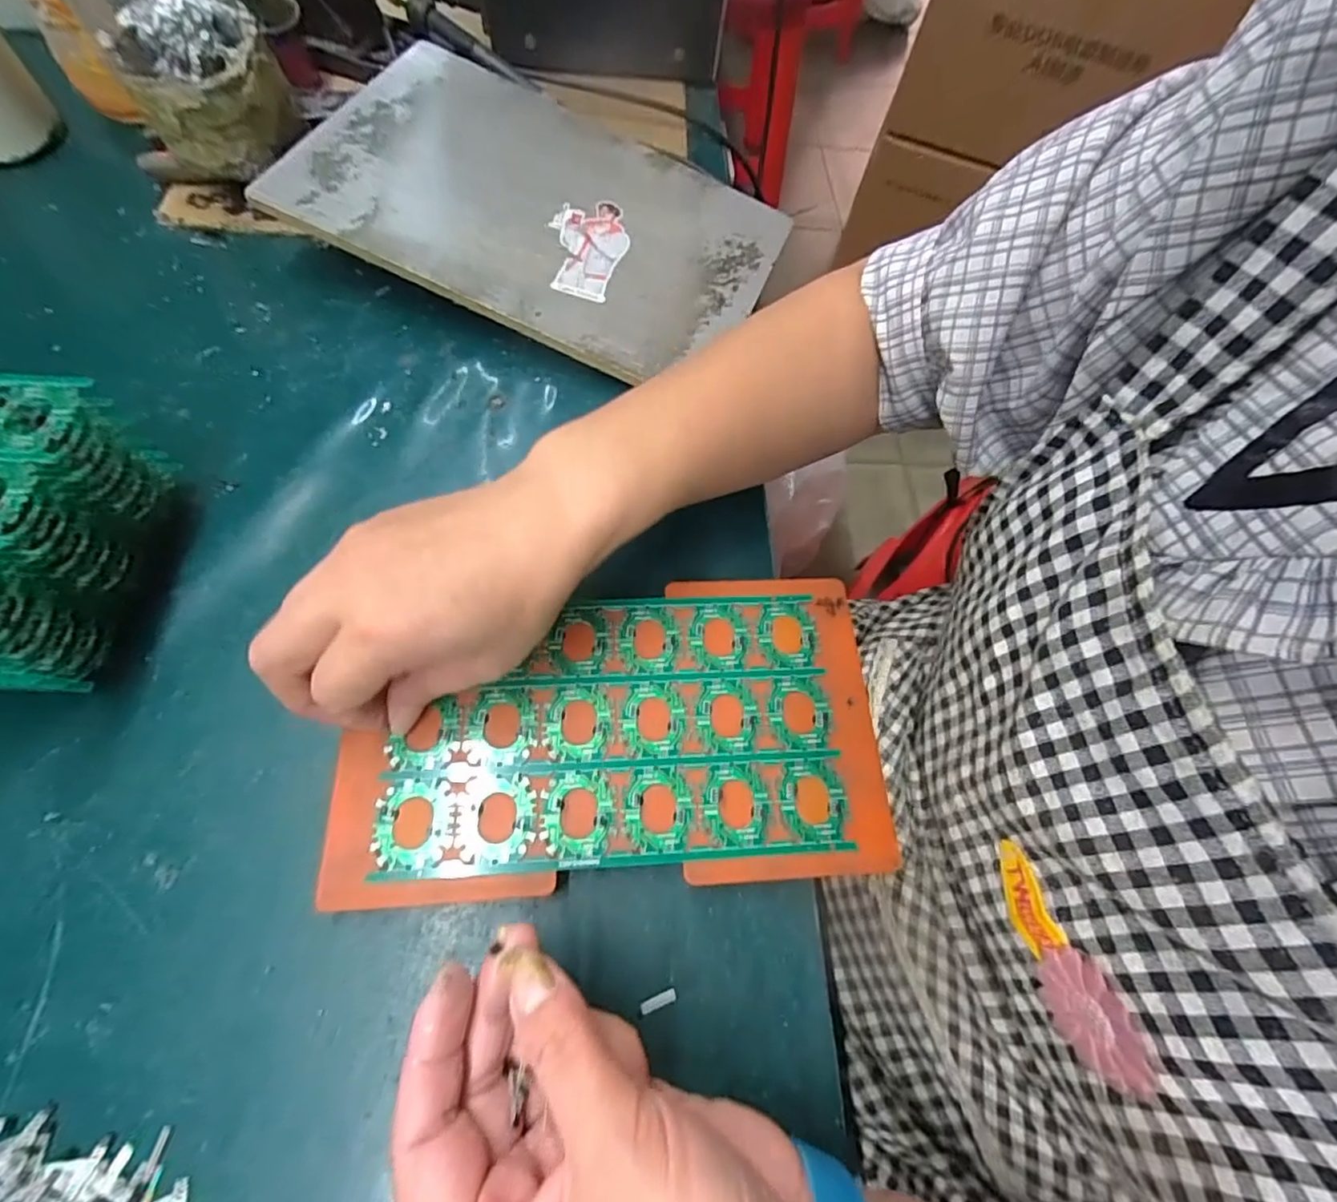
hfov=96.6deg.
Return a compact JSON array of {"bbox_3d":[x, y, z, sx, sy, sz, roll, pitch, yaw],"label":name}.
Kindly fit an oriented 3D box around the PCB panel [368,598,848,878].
[{"bbox_3d":[-0.023,0.055,0.272,0.197,0.004,0.119,-2,66,-4],"label":"PCB panel"}]

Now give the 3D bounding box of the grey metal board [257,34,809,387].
[{"bbox_3d":[-0.079,-0.263,0.397,0.294,0.010,0.201,24,65,-1],"label":"grey metal board"}]

